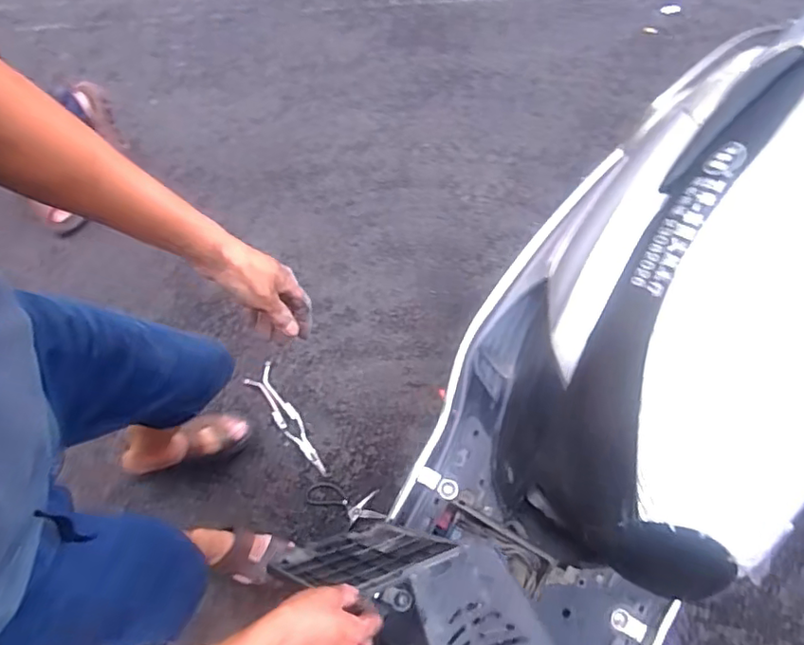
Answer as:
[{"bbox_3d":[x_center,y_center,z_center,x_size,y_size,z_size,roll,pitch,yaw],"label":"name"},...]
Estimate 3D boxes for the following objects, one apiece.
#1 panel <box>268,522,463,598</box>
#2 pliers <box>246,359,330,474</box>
[{"bbox_3d":[-0.045,0.307,0.761,0.172,0.205,0.013,-3,91,46],"label":"panel"},{"bbox_3d":[-0.263,0.229,1.348,0.064,0.009,0.298,-35,70,-11],"label":"pliers"}]

